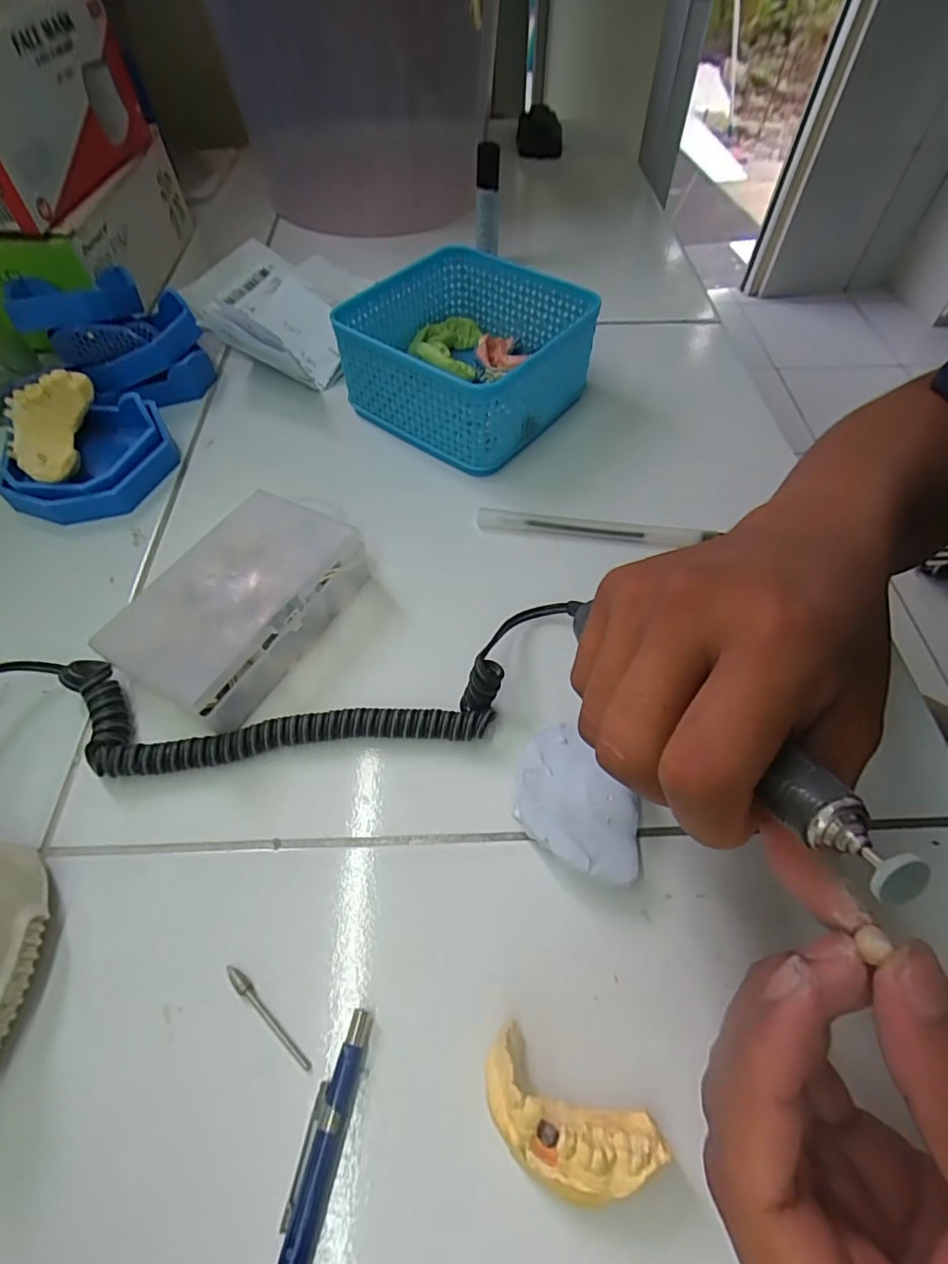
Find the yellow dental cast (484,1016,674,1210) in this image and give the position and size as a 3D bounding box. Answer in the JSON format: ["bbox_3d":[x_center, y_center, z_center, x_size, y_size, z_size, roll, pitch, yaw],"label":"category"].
[{"bbox_3d":[0.028,0.156,0.175,0.055,0.023,0.030,25,61,16],"label":"yellow dental cast"}]

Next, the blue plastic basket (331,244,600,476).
[{"bbox_3d":[-0.003,-0.184,0.369,0.129,0.067,0.129,34,63,21],"label":"blue plastic basket"}]

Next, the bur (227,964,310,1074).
[{"bbox_3d":[-0.074,0.139,0.198,0.044,0.005,0.005,37,64,21],"label":"bur"}]

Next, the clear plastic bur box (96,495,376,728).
[{"bbox_3d":[-0.113,-0.017,0.277,0.073,0.040,0.121,28,61,18],"label":"clear plastic bur box"}]

